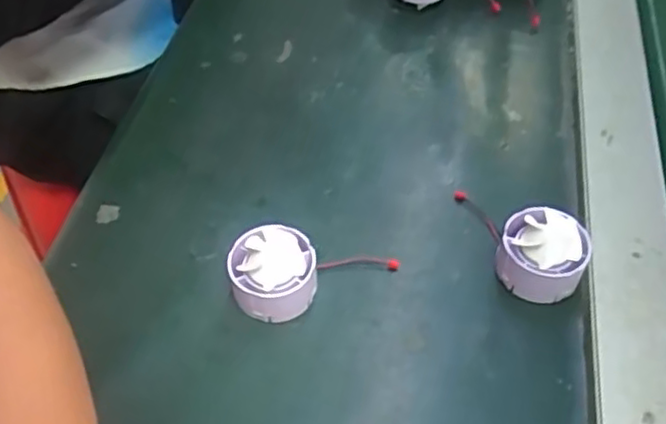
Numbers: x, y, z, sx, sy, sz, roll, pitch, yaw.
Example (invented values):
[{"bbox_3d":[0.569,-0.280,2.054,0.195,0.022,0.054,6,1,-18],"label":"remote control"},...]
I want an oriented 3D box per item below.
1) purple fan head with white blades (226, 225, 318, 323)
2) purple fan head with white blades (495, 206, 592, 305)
[{"bbox_3d":[-0.032,0.034,0.367,0.046,0.032,0.039,-9,50,-5],"label":"purple fan head with white blades"},{"bbox_3d":[0.113,0.024,0.370,0.046,0.033,0.045,23,55,20],"label":"purple fan head with white blades"}]

